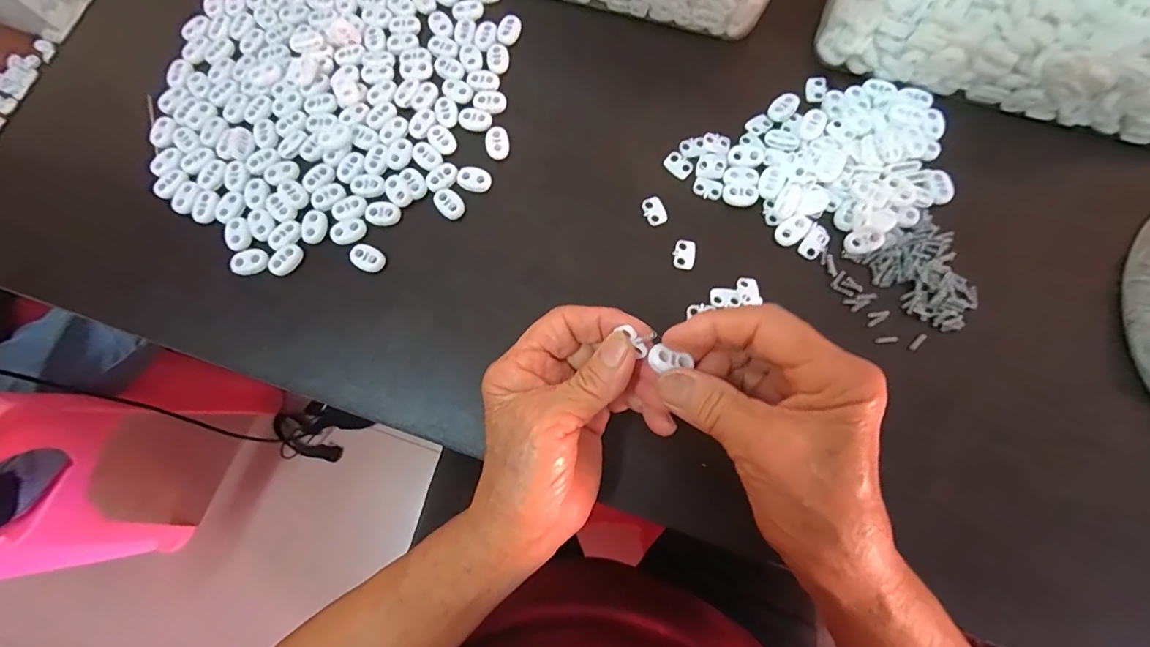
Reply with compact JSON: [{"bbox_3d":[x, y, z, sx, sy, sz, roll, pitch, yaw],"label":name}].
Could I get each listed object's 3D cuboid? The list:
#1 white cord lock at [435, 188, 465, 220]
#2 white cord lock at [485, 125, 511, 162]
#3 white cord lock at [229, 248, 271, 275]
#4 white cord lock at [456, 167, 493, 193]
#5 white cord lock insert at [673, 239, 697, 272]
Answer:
[{"bbox_3d":[-0.082,-0.079,0.315,0.016,0.004,0.022,-44,80,-9],"label":"white cord lock"},{"bbox_3d":[-0.052,-0.122,0.326,0.016,0.004,0.023,-7,77,-1],"label":"white cord lock"},{"bbox_3d":[-0.207,-0.040,0.309,0.024,0.006,0.016,-8,77,-1],"label":"white cord lock"},{"bbox_3d":[-0.067,-0.096,0.320,0.022,0.004,0.016,17,78,5],"label":"white cord lock"},{"bbox_3d":[0.070,-0.044,0.306,0.014,0.004,0.020,12,77,4],"label":"white cord lock insert"}]

